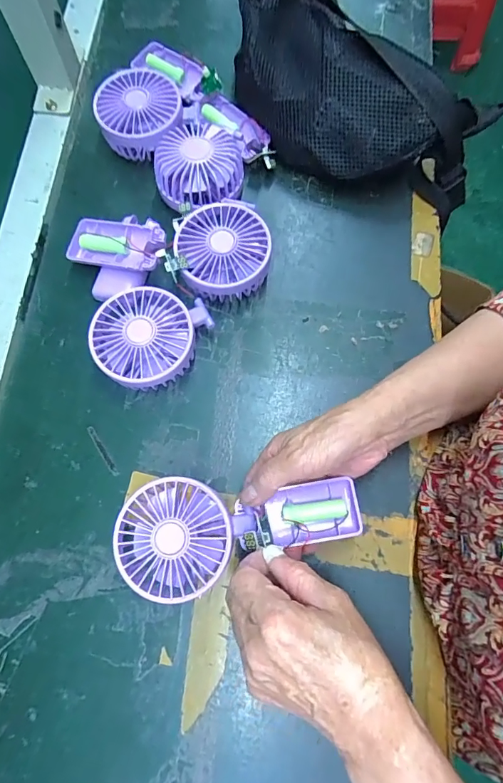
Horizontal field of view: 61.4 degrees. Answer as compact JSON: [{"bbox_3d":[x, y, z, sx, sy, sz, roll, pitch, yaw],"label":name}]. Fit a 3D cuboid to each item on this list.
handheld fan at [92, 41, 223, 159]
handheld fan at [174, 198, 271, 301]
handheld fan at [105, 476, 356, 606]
[{"bbox_3d":[-0.095,-0.313,0.444,0.104,0.039,0.153,17,75,5],"label":"handheld fan"},{"bbox_3d":[-0.026,-0.127,0.393,0.080,0.044,0.089,-19,75,-5],"label":"handheld fan"},{"bbox_3d":[-0.009,0.102,0.320,0.180,0.033,0.079,-6,75,-7],"label":"handheld fan"}]

